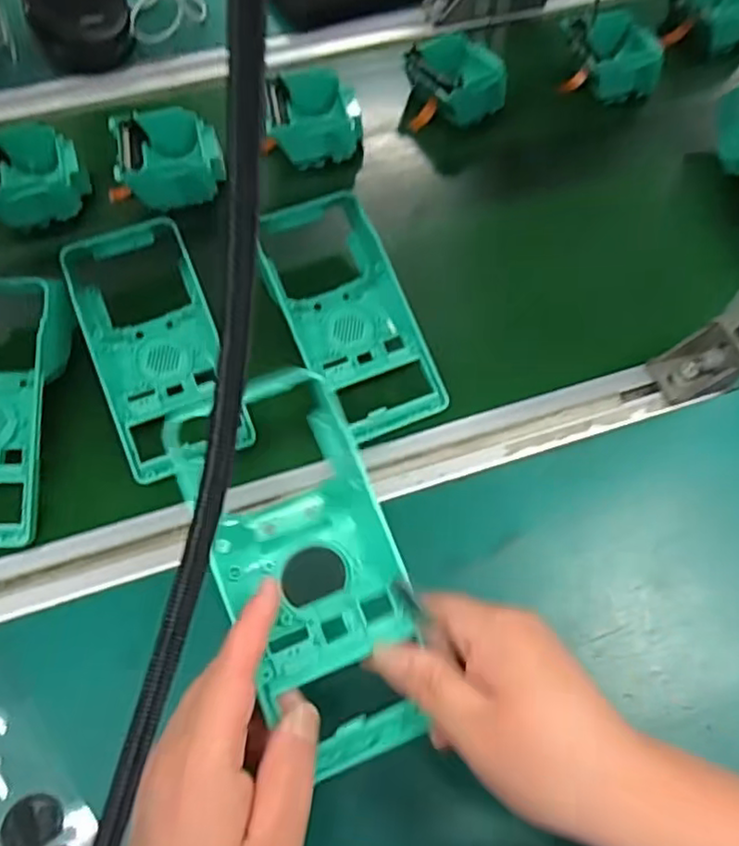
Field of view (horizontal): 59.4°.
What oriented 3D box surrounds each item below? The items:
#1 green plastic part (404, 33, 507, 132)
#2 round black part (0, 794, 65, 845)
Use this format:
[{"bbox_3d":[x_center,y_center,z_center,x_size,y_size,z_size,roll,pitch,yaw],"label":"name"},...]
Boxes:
[{"bbox_3d":[0.076,-0.303,0.570,0.081,0.046,0.082,-5,62,-2],"label":"green plastic part"},{"bbox_3d":[-0.173,0.206,0.332,0.028,0.005,0.029,3,46,-3],"label":"round black part"}]

